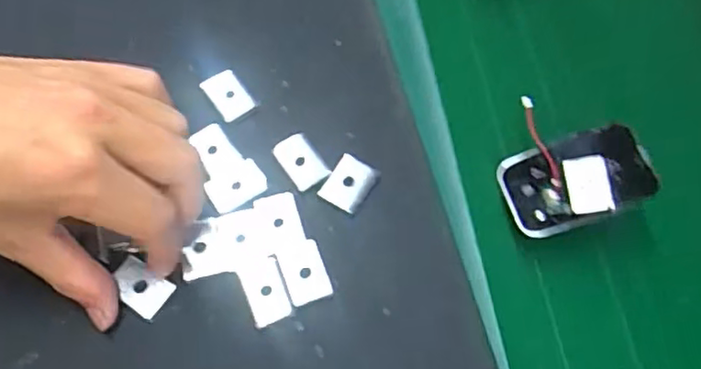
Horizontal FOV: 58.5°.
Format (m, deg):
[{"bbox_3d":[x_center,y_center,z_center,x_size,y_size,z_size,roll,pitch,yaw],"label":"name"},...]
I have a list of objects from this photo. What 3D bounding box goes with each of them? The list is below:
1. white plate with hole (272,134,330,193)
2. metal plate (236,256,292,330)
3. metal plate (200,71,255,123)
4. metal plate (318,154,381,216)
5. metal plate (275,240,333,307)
[{"bbox_3d":[-0.026,-0.012,0.322,0.019,0.004,0.030,-31,69,-16],"label":"white plate with hole"},{"bbox_3d":[-0.040,0.050,0.291,0.018,0.004,0.030,-19,67,-11],"label":"metal plate"},{"bbox_3d":[-0.066,-0.048,0.338,0.019,0.004,0.028,-37,75,-7],"label":"metal plate"},{"bbox_3d":[0.000,0.000,0.317,0.023,0.004,0.028,33,70,3],"label":"metal plate"},{"bbox_3d":[-0.022,0.042,0.295,0.020,0.004,0.028,-17,66,-13],"label":"metal plate"}]

